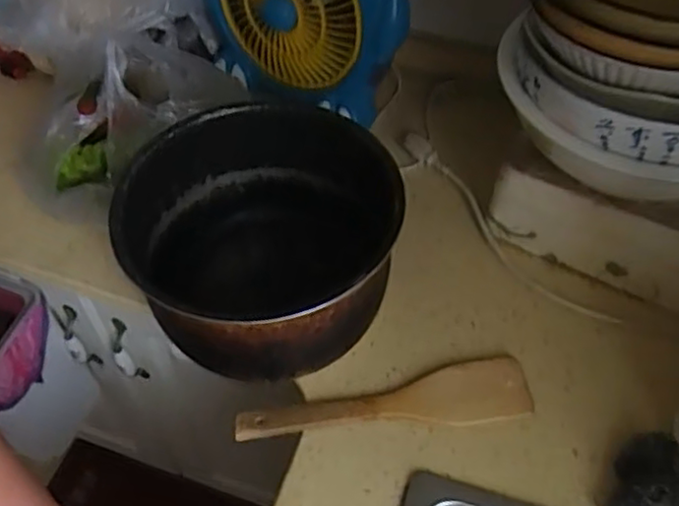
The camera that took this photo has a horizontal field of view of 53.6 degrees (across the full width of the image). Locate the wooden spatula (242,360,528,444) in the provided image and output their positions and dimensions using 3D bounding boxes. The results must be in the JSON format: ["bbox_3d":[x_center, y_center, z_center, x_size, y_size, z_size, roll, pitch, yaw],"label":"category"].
[{"bbox_3d":[0.037,0.130,0.561,0.241,0.011,0.055,-9,53,-5],"label":"wooden spatula"}]

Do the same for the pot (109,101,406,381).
[{"bbox_3d":[-0.066,-0.009,0.588,0.226,0.135,0.224,-1,53,1],"label":"pot"}]

